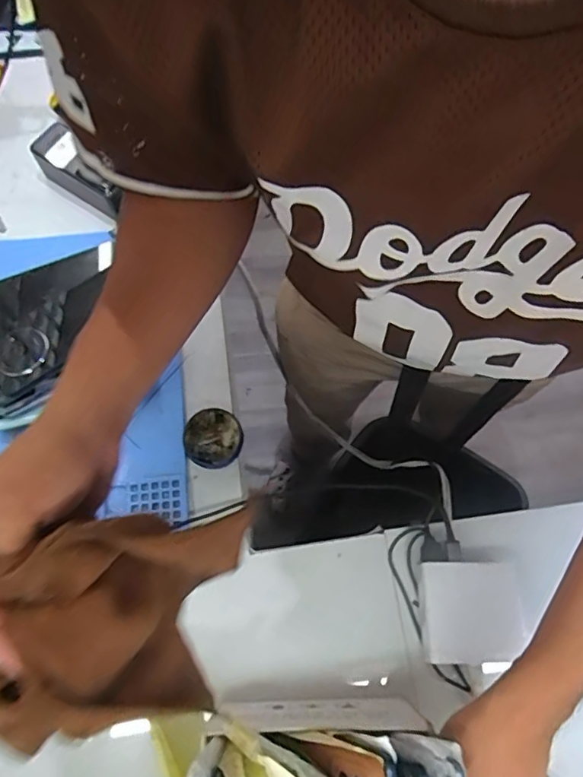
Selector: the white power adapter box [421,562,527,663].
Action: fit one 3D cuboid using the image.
[{"bbox_3d":[0.166,0.208,0.515,0.085,0.045,0.085,1,70,0],"label":"white power adapter box"}]

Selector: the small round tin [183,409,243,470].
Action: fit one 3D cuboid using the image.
[{"bbox_3d":[-0.082,0.051,0.578,0.060,0.009,0.060,0,70,-1],"label":"small round tin"}]

